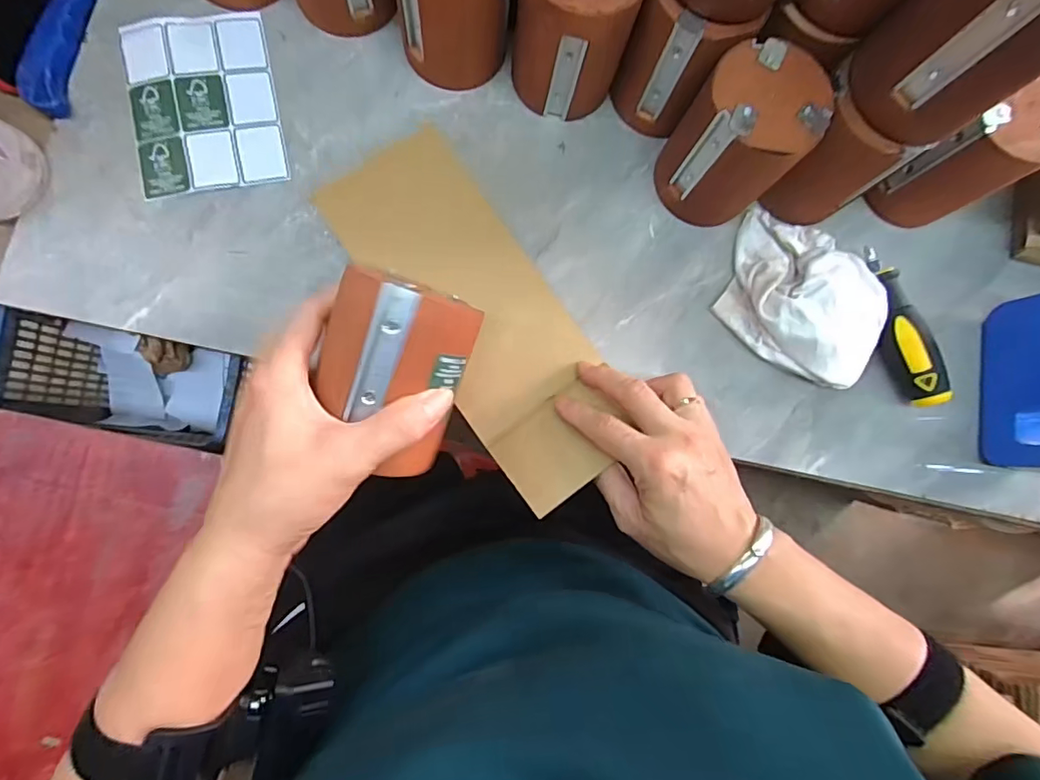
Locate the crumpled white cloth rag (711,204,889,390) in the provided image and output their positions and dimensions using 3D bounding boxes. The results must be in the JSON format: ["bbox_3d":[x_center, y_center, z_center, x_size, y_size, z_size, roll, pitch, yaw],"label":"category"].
[{"bbox_3d":[0.219,-0.070,0.384,0.120,0.042,0.117,22,83,-3],"label":"crumpled white cloth rag"}]

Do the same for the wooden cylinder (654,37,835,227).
[{"bbox_3d":[0.148,-0.172,0.360,0.076,0.100,0.078,1,84,-6],"label":"wooden cylinder"}]

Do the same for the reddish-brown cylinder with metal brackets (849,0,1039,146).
[{"bbox_3d":[0.248,-0.196,0.268,0.080,0.099,0.081,-41,90,-8],"label":"reddish-brown cylinder with metal brackets"}]

